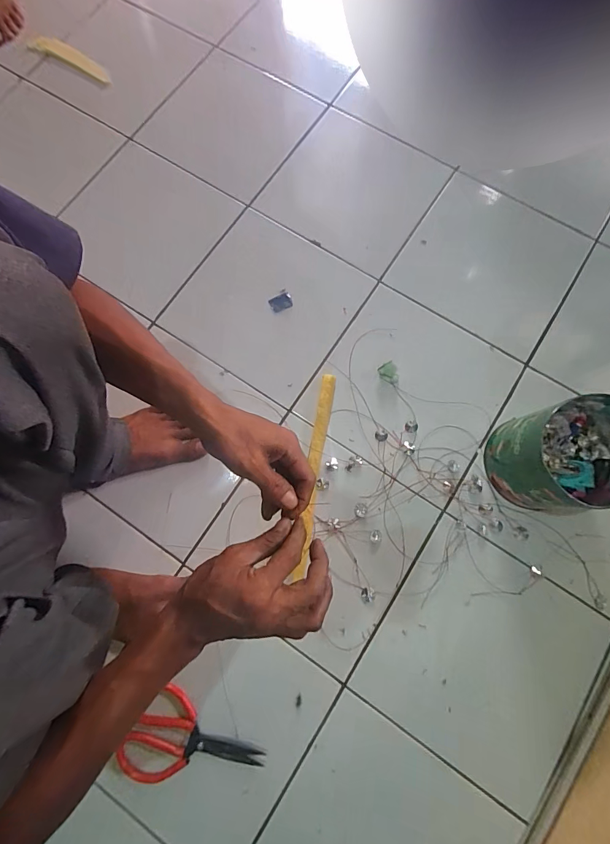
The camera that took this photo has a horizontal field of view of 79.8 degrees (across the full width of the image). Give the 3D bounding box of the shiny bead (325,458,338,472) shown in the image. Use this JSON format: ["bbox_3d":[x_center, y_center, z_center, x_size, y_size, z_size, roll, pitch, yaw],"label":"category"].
[{"bbox_3d":[0.046,0.072,0.607,0.021,0.004,0.019,-29,79,-6],"label":"shiny bead"}]

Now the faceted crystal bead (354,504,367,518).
[{"bbox_3d":[0.091,0.144,0.592,0.020,0.004,0.021,10,78,3],"label":"faceted crystal bead"}]

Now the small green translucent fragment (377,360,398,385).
[{"bbox_3d":[0.148,-0.085,0.633,0.031,0.017,0.036,-33,79,-7],"label":"small green translucent fragment"}]

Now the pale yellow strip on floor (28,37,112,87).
[{"bbox_3d":[-0.491,-0.763,0.768,0.204,0.017,0.042,31,79,7],"label":"pale yellow strip on floor"}]

